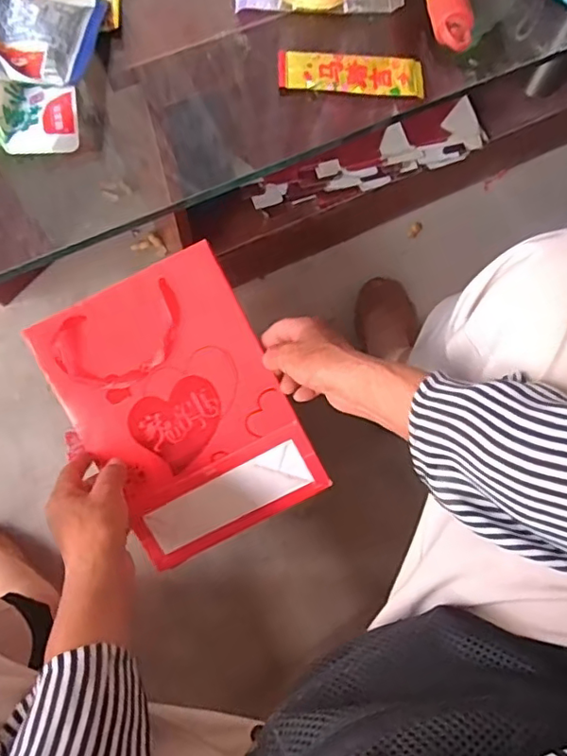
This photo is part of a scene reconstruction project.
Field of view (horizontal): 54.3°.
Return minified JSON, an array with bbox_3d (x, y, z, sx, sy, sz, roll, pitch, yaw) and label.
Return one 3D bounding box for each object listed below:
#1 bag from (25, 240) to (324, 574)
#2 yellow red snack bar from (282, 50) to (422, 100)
[{"bbox_3d":[-0.095,0.032,0.521,0.184,0.013,0.260,-27,97,-1],"label":"bag"},{"bbox_3d":[0.051,-0.229,0.414,0.108,0.009,0.031,3,71,-1],"label":"yellow red snack bar"}]

